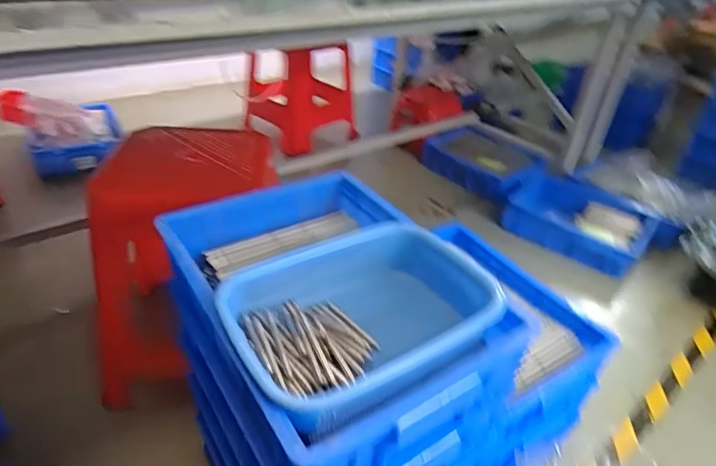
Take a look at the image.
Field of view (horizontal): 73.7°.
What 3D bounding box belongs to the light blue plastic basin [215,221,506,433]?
[{"bbox_3d":[0.002,0.095,0.540,0.289,0.076,0.207,-19,41,-31],"label":"light blue plastic basin"}]

